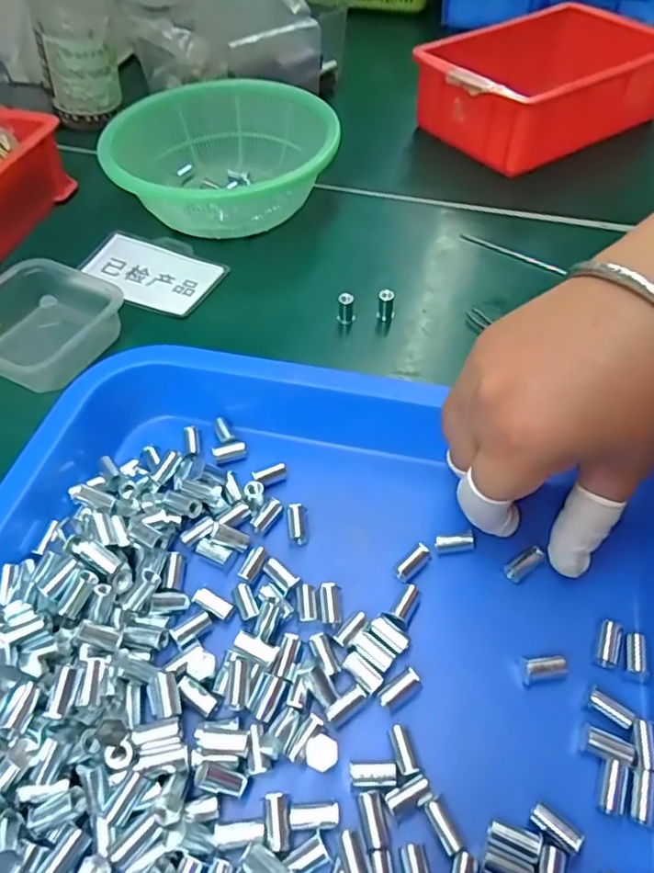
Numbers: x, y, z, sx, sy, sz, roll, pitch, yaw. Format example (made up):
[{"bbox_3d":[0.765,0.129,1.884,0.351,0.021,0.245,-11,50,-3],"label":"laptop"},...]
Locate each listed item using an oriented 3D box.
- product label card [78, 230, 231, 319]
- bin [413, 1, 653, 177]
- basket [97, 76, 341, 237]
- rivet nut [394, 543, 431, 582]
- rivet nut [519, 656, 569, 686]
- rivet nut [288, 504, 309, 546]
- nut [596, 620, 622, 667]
[{"bbox_3d":[-0.120,-0.113,0.405,0.100,0.005,0.061,23,59,18],"label":"product label card"},{"bbox_3d":[0.182,-0.302,0.513,0.200,0.065,0.140,-28,56,-21],"label":"bin"},{"bbox_3d":[-0.080,-0.206,0.442,0.156,0.060,0.131,-16,53,-14],"label":"basket"},{"bbox_3d":[0.038,0.055,0.260,0.007,0.007,0.019,37,59,26],"label":"rivet nut"},{"bbox_3d":[0.085,0.091,0.234,0.016,0.009,0.009,-1,51,-1],"label":"rivet nut"},{"bbox_3d":[-0.013,0.041,0.275,0.009,0.010,0.018,-4,51,-4],"label":"rivet nut"},{"bbox_3d":[0.112,0.084,0.239,0.008,0.009,0.019,23,54,17],"label":"nut"}]

